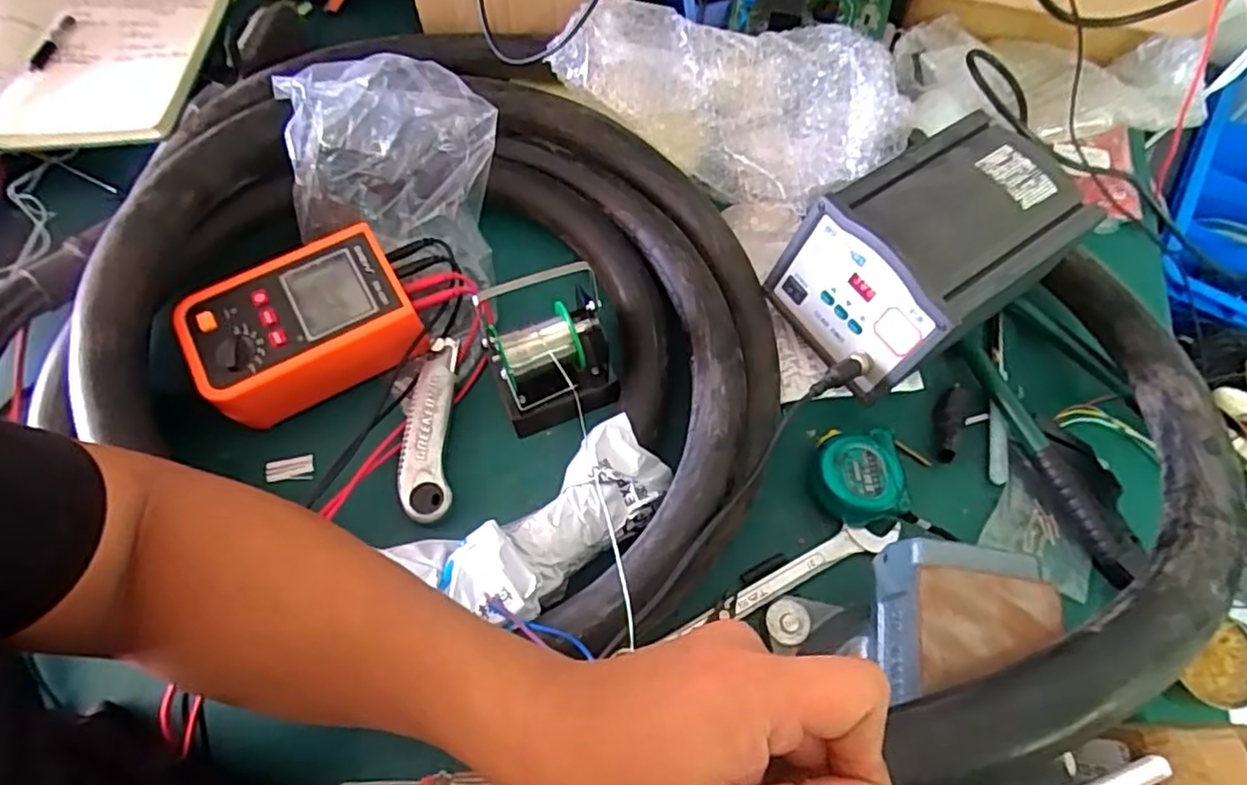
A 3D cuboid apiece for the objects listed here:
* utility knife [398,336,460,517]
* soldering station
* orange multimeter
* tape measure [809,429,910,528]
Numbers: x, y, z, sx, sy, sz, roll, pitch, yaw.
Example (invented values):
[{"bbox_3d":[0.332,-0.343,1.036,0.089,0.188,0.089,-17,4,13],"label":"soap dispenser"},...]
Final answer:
[{"bbox_3d":[-0.148,0.024,0.504,0.037,0.018,0.144,-3,66,-3],"label":"utility knife"},{"bbox_3d":[0.224,-0.105,0.492,0.199,0.083,0.130,-32,70,-15],"label":"soldering station"},{"bbox_3d":[-0.244,-0.048,0.512,0.159,0.055,0.110,-26,69,-13],"label":"orange multimeter"},{"bbox_3d":[0.173,0.061,0.490,0.067,0.033,0.067,-1,59,2],"label":"tape measure"}]

